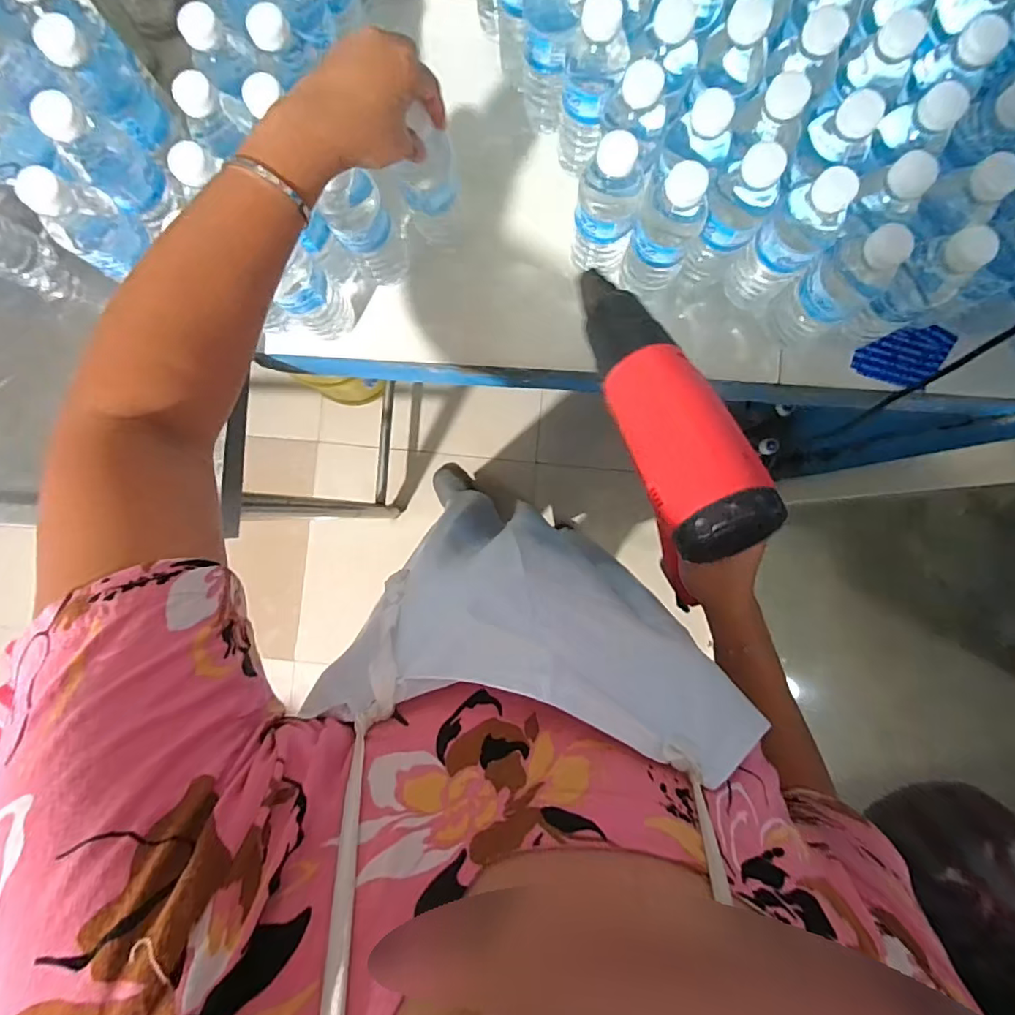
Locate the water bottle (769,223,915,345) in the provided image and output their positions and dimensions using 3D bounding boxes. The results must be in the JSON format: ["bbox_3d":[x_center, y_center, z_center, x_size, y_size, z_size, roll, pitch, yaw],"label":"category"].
[{"bbox_3d":[0.298,-0.195,0.478,0.056,0.164,0.066,-43,87,1],"label":"water bottle"}]

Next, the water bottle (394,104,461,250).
[{"bbox_3d":[-0.071,-0.301,0.496,0.054,0.176,0.052,-38,100,1],"label":"water bottle"}]

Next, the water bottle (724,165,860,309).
[{"bbox_3d":[0.252,-0.238,0.481,0.056,0.162,0.057,0,88,3],"label":"water bottle"}]

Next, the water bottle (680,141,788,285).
[{"bbox_3d":[0.200,-0.259,0.484,0.057,0.163,0.060,0,88,3],"label":"water bottle"}]

